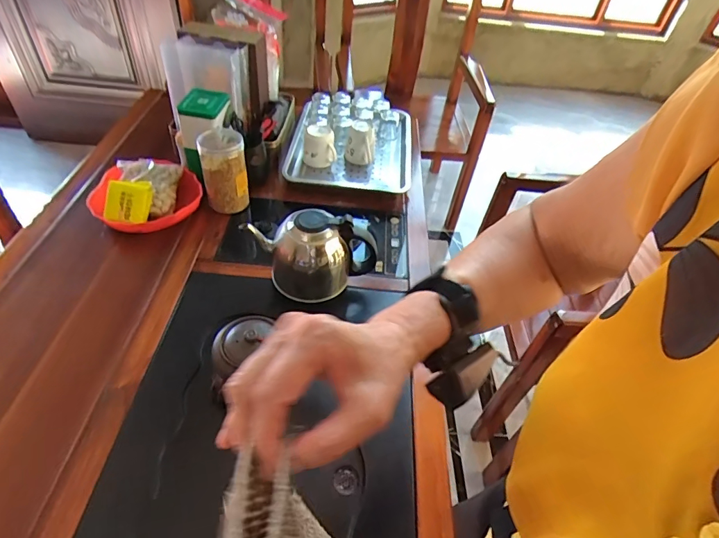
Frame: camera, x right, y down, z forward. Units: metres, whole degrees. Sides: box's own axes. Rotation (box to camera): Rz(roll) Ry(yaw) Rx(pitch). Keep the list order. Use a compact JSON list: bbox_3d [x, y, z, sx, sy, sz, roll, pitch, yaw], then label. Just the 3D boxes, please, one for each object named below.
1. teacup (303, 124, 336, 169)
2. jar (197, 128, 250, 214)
[{"bbox_3d":[-0.096,-0.284,1.008,0.072,0.079,0.077,-10,48,-16],"label":"teacup"},{"bbox_3d":[-0.268,-0.190,0.880,0.084,0.151,0.089,-6,47,-13],"label":"jar"}]

